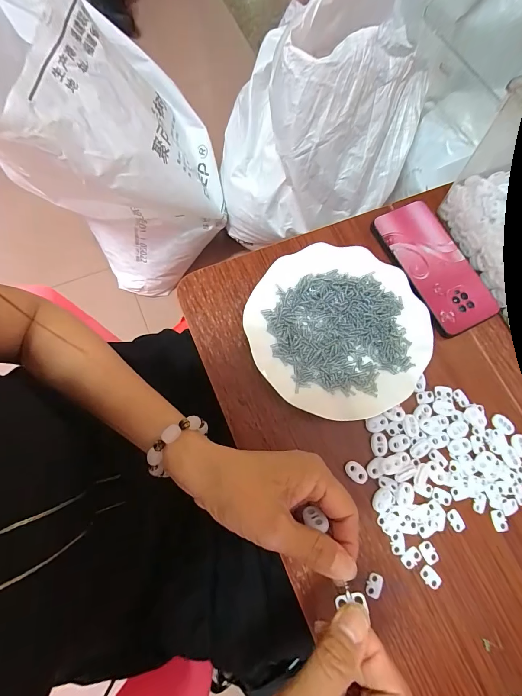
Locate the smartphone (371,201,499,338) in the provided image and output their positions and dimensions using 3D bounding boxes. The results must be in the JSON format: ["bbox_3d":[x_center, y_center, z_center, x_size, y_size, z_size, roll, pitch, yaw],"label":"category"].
[{"bbox_3d":[0.201,-0.096,0.375,0.076,0.008,0.161,-26,77,-8],"label":"smartphone"}]

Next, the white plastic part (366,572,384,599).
[{"bbox_3d":[0.101,0.212,0.288,0.013,0.005,0.019,26,75,5],"label":"white plastic part"}]

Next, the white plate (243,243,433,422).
[{"bbox_3d":[0.081,-0.021,0.339,0.181,0.027,0.177,0,75,-2],"label":"white plate"}]

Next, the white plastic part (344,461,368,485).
[{"bbox_3d":[0.093,0.121,0.313,0.024,0.005,0.016,43,78,9],"label":"white plastic part"}]

